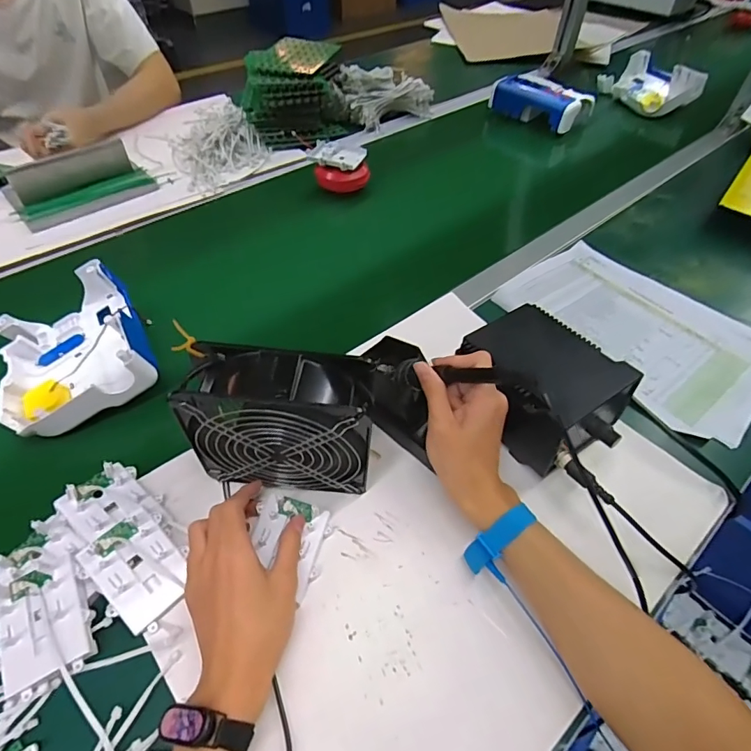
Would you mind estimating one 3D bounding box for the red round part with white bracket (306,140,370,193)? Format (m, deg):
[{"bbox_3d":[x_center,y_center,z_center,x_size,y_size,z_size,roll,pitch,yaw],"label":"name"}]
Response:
[{"bbox_3d":[-0.063,-0.358,0.800,0.098,0.047,0.084,-4,52,-6],"label":"red round part with white bracket"}]

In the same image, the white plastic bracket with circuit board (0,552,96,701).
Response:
[{"bbox_3d":[-0.258,0.193,0.361,0.062,0.020,0.084,-27,57,-22],"label":"white plastic bracket with circuit board"}]

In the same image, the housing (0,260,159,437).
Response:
[{"bbox_3d":[-0.336,-0.030,0.517,0.147,0.078,0.185,-23,56,-20],"label":"housing"}]

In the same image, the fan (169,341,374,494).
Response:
[{"bbox_3d":[-0.080,0.046,0.407,0.146,0.150,0.063,4,51,0],"label":"fan"}]

